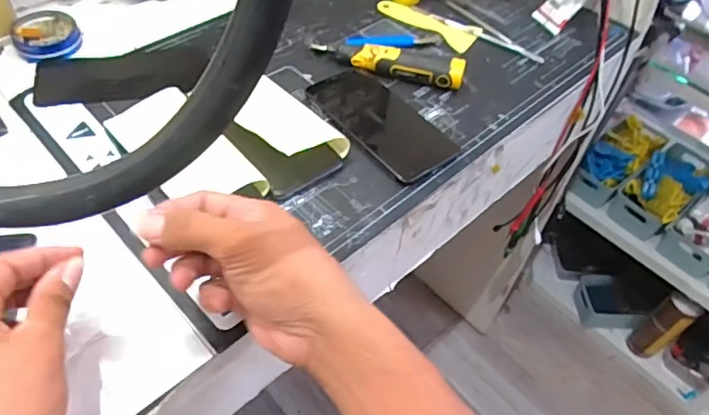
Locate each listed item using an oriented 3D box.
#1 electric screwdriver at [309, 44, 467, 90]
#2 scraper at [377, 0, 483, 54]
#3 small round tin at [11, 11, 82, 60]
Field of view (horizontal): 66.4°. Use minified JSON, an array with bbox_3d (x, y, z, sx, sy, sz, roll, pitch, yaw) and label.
[{"bbox_3d":[0.032,-0.146,0.546,0.154,0.028,0.023,13,51,5],"label":"electric screwdriver"},{"bbox_3d":[0.083,-0.214,0.621,0.121,0.008,0.044,33,56,19],"label":"scraper"},{"bbox_3d":[-0.315,-0.176,0.553,0.062,0.017,0.060,3,51,-3],"label":"small round tin"}]

